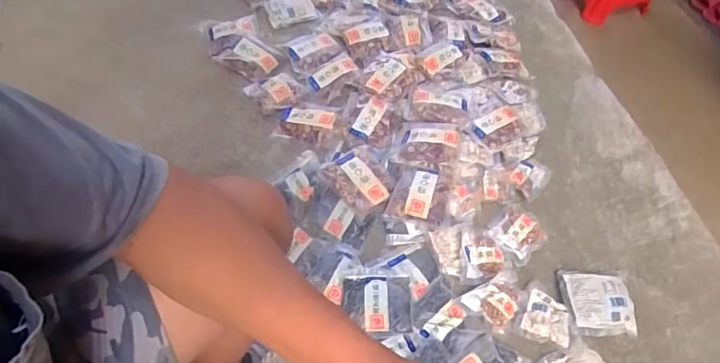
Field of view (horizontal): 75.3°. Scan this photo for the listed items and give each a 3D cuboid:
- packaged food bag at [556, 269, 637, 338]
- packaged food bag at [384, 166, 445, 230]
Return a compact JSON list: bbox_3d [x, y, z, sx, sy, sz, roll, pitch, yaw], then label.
[{"bbox_3d":[0.471,0.242,0.924,0.137,0.025,0.129,2,55,-1],"label":"packaged food bag"},{"bbox_3d":[0.133,0.024,1.030,0.120,0.031,0.145,14,56,8],"label":"packaged food bag"}]

